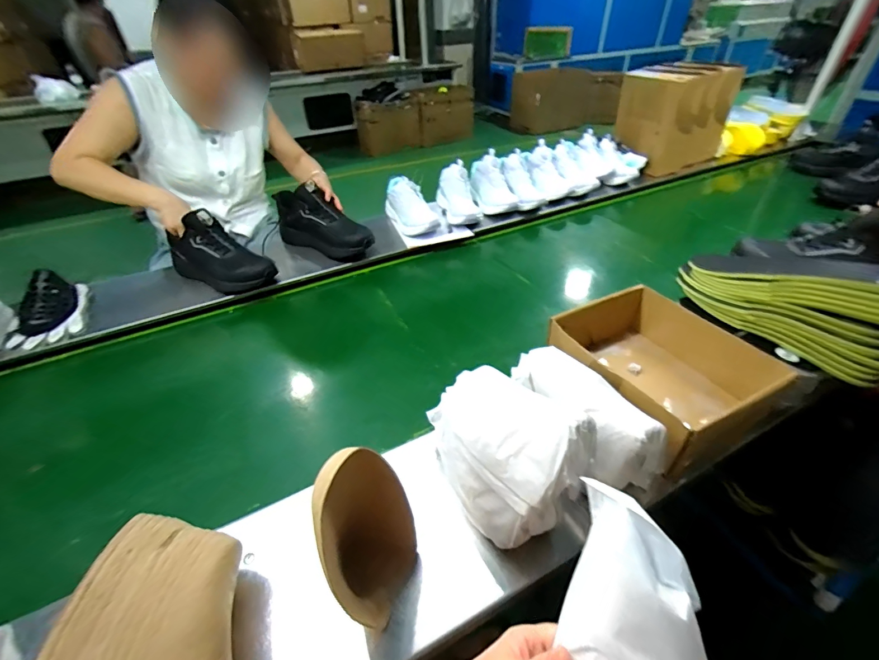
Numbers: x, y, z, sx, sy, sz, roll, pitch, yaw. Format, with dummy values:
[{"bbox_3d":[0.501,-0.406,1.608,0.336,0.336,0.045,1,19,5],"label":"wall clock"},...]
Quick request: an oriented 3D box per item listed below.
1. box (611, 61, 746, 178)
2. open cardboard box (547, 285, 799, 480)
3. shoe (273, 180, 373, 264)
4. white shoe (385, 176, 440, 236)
[{"bbox_3d":[0.824,-0.757,1.413,0.337,0.288,0.250,-25,44,-24],"label":"box"},{"bbox_3d":[0.344,0.065,0.631,0.236,0.109,0.267,-21,43,-21],"label":"open cardboard box"},{"bbox_3d":[-0.320,-0.281,1.064,0.288,0.189,0.124,28,49,32],"label":"shoe"},{"bbox_3d":[-0.084,-0.357,1.151,0.101,0.122,0.205,-19,42,-18],"label":"white shoe"}]

